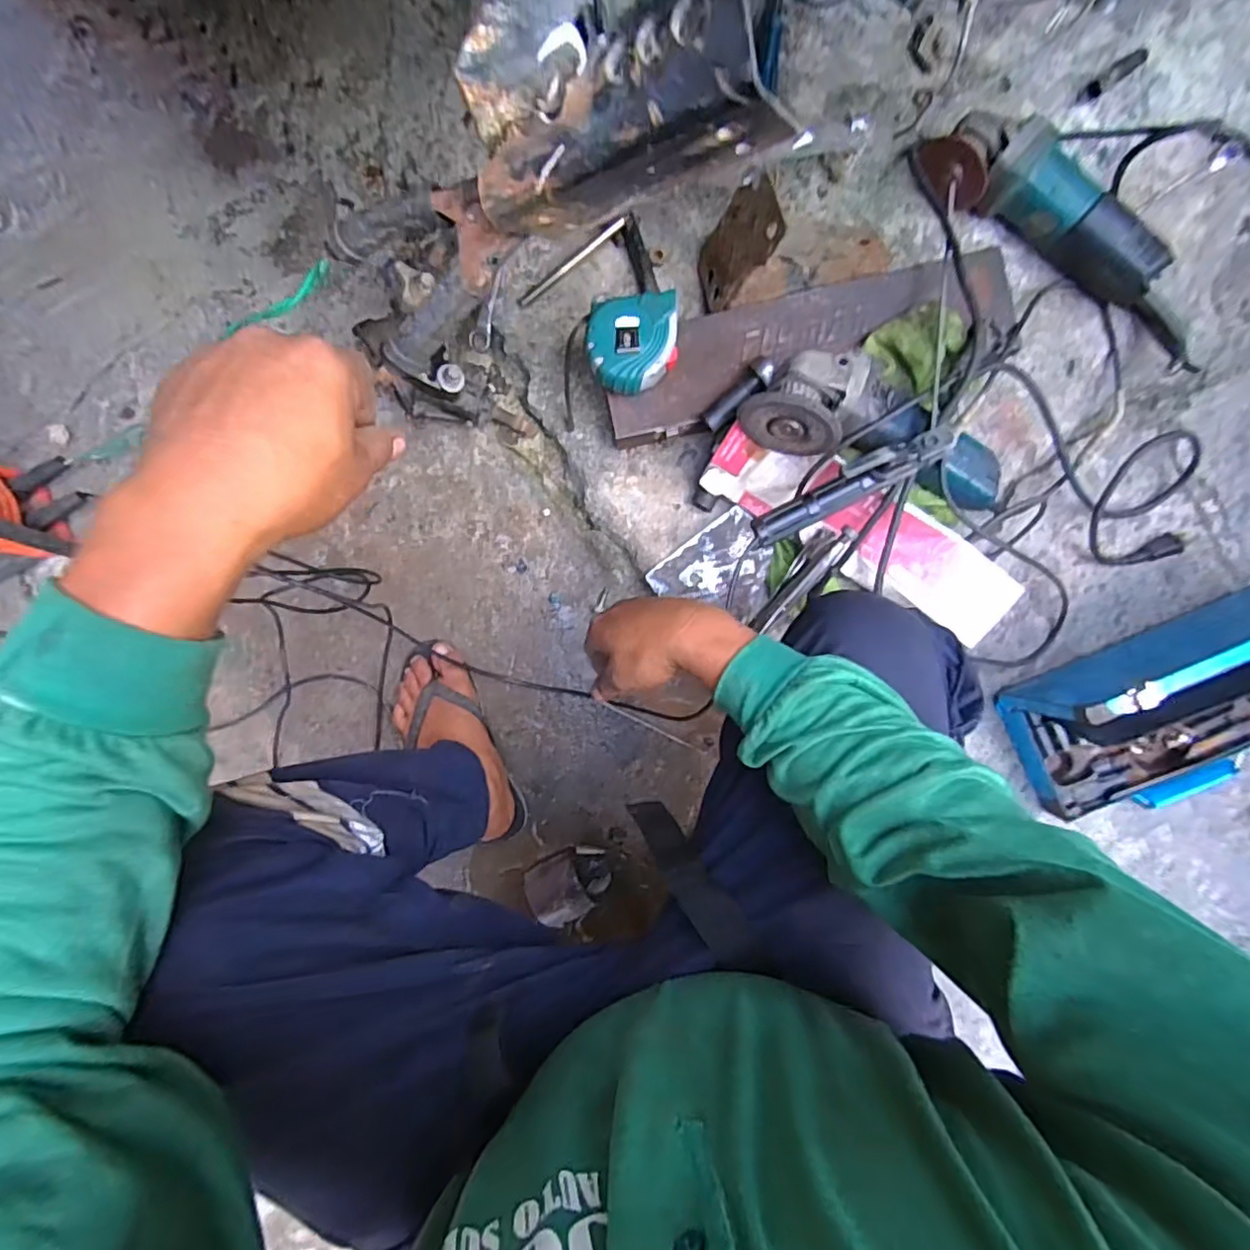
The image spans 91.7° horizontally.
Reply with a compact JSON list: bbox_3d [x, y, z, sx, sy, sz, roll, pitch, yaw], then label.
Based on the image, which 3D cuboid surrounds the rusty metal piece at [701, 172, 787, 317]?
[{"bbox_3d":[0.113,-0.383,0.616,0.007,0.127,0.092,-2,81,-25],"label":"rusty metal piece"}]

